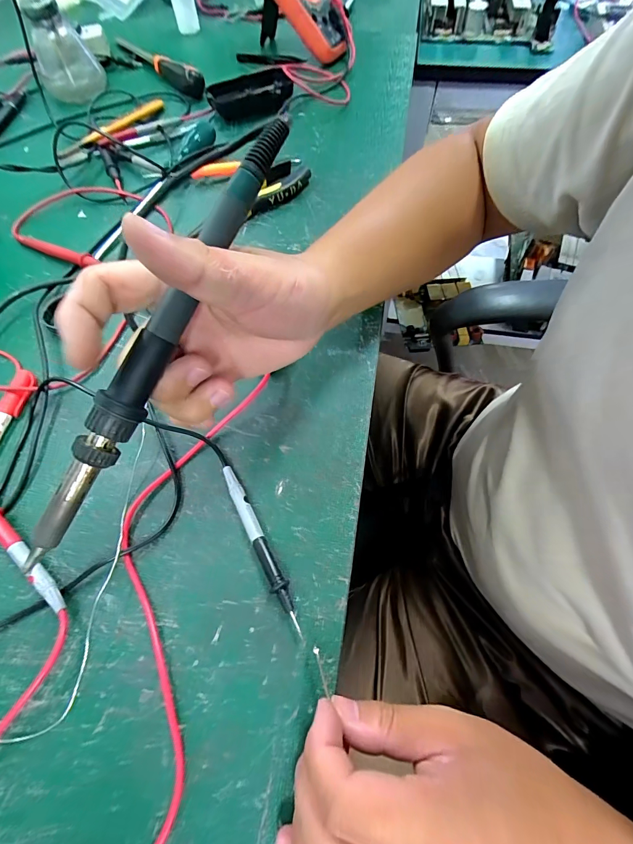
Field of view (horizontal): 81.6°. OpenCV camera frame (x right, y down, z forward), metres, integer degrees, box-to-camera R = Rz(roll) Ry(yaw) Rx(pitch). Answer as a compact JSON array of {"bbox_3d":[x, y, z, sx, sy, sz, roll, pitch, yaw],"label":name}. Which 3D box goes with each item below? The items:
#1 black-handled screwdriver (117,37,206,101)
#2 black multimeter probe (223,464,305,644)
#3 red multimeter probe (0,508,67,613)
[{"bbox_3d":[-0.232,-0.525,0.528,0.026,0.033,0.246,-34,68,-15],"label":"black-handled screwdriver"},{"bbox_3d":[-0.036,0.076,0.234,0.010,0.011,0.111,-26,66,-11],"label":"black multimeter probe"},{"bbox_3d":[-0.192,0.080,0.237,0.109,0.013,0.012,34,69,17],"label":"red multimeter probe"}]

